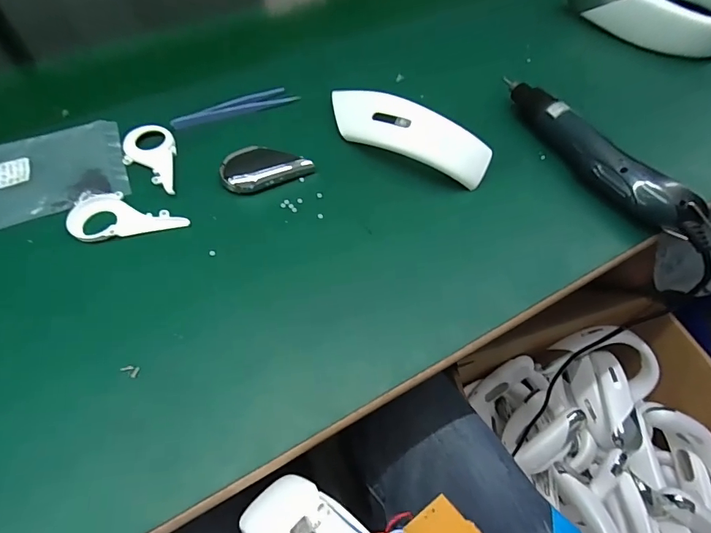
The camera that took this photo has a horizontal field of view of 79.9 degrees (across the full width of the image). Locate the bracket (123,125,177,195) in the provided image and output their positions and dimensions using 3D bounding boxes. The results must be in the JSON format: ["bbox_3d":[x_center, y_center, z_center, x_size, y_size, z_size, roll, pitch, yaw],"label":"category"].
[{"bbox_3d":[-0.188,-0.099,0.388,0.045,0.004,0.089,-14,61,-12],"label":"bracket"}]

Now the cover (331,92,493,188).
[{"bbox_3d":[0.042,-0.124,0.386,0.167,0.045,0.045,29,61,13],"label":"cover"}]

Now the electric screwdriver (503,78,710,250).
[{"bbox_3d":[0.218,-0.102,0.395,0.034,0.044,0.227,-26,64,-18],"label":"electric screwdriver"}]

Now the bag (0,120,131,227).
[{"bbox_3d":[-0.288,-0.083,0.380,0.151,0.008,0.101,-18,62,-14],"label":"bag"}]

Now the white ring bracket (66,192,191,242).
[{"bbox_3d":[-0.188,-0.043,0.354,0.093,0.005,0.048,-4,59,-6],"label":"white ring bracket"}]

